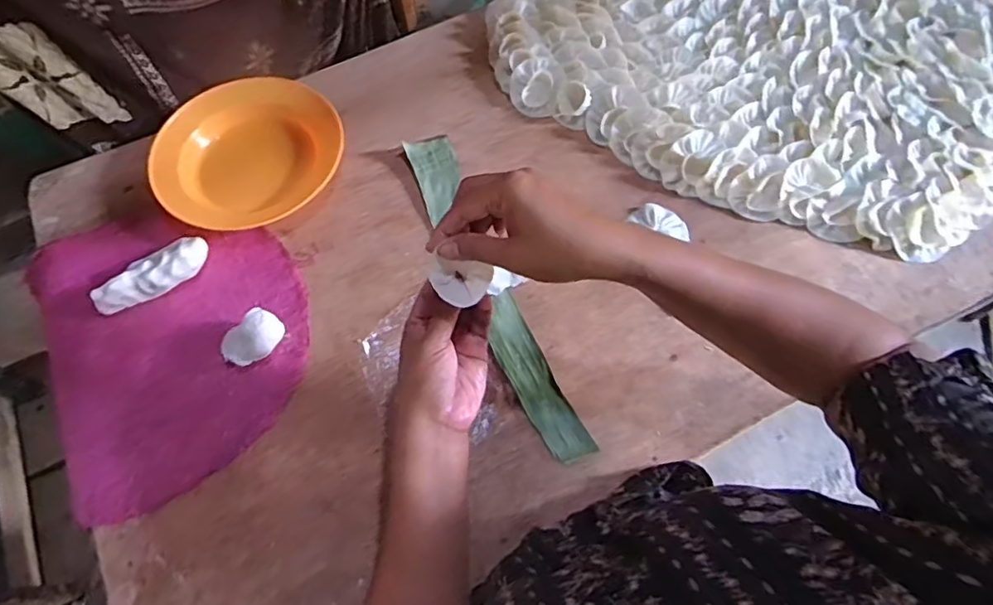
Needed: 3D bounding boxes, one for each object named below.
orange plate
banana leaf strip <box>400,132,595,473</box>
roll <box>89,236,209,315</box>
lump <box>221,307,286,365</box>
[{"bbox_3d":[-0.295,-0.183,0.686,0.212,0.045,0.176,-26,69,-8],"label":"orange plate"},{"bbox_3d":[-0.007,-0.021,0.629,0.053,0.009,0.409,-22,69,-8],"label":"banana leaf strip"},{"bbox_3d":[-0.367,-0.028,0.612,0.120,0.028,0.038,-38,71,-12],"label":"roll"},{"bbox_3d":[-0.246,0.040,0.586,0.063,0.036,0.044,-38,71,-12],"label":"lump"}]

